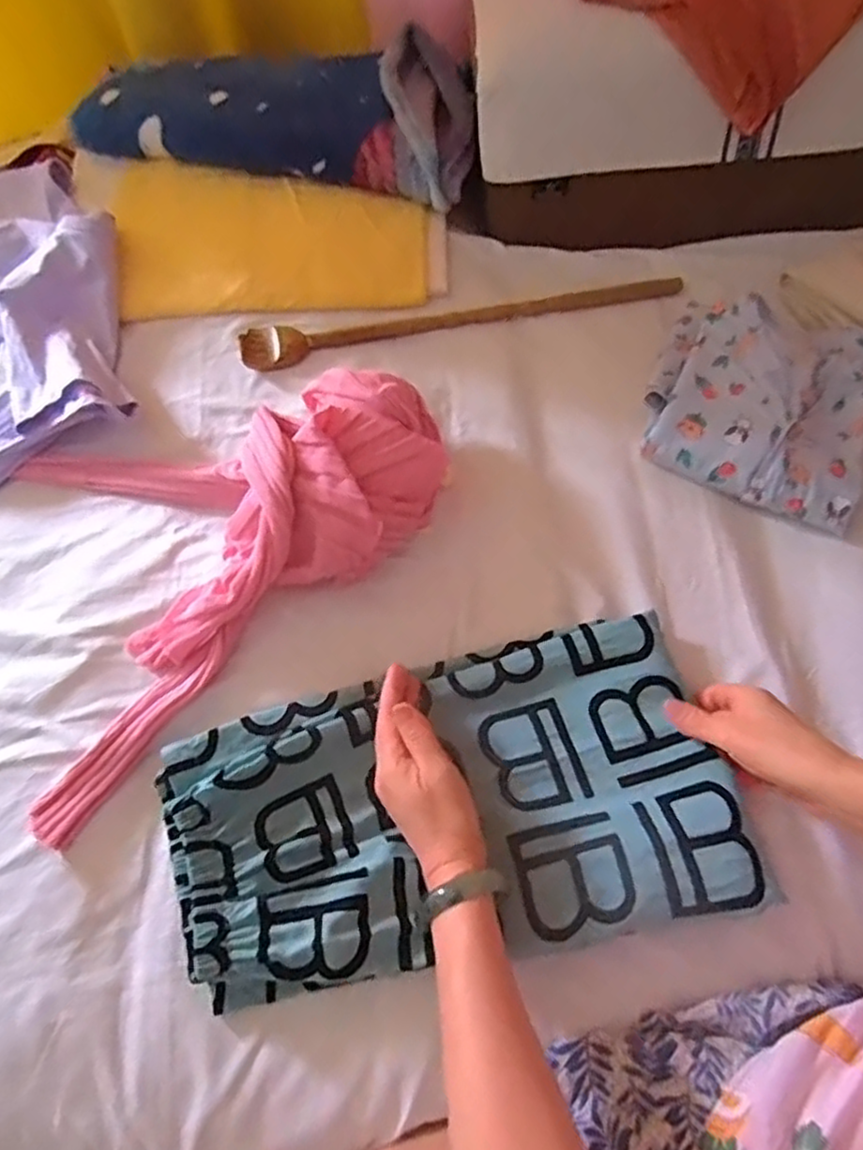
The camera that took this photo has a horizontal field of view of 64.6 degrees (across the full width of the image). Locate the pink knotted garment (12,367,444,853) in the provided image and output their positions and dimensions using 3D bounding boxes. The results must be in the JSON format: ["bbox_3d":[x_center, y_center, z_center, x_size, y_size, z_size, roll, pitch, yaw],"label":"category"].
[{"bbox_3d":[-0.216,-0.051,0.569,0.293,0.076,0.446,40,72,20],"label":"pink knotted garment"}]

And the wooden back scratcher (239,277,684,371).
[{"bbox_3d":[0.035,-0.254,0.681,0.448,0.038,0.048,-11,64,-2],"label":"wooden back scratcher"}]

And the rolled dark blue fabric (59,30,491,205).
[{"bbox_3d":[-0.157,-0.516,0.745,0.431,0.064,0.188,11,65,8],"label":"rolled dark blue fabric"}]

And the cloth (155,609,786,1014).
[{"bbox_3d":[0.018,0.164,0.499,0.394,0.045,0.220,-12,64,-3],"label":"cloth"}]

